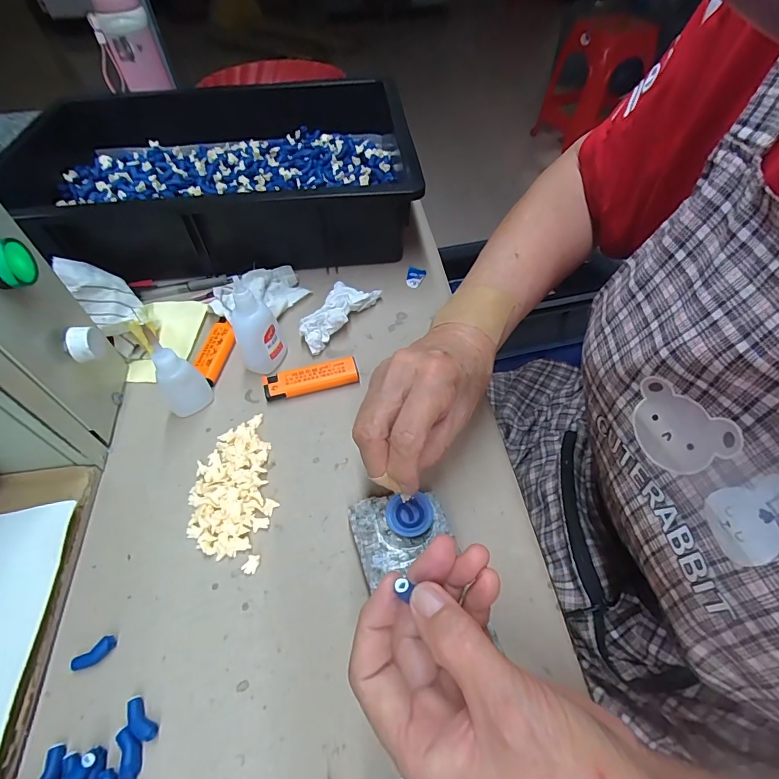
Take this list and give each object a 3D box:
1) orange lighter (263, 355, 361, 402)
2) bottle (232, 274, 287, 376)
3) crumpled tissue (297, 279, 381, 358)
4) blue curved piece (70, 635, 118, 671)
[{"bbox_3d":[-0.068,-0.009,0.368,0.080,0.014,0.022,-11,53,-8],"label":"orange lighter"},{"bbox_3d":[-0.113,-0.050,0.355,0.030,0.077,0.035,5,53,5],"label":"bottle"},{"bbox_3d":[-0.052,-0.074,0.414,0.037,0.021,0.094,27,58,20],"label":"crumpled tissue"},{"bbox_3d":[-0.175,0.156,0.249,0.024,0.006,0.011,-30,58,-20],"label":"blue curved piece"}]

